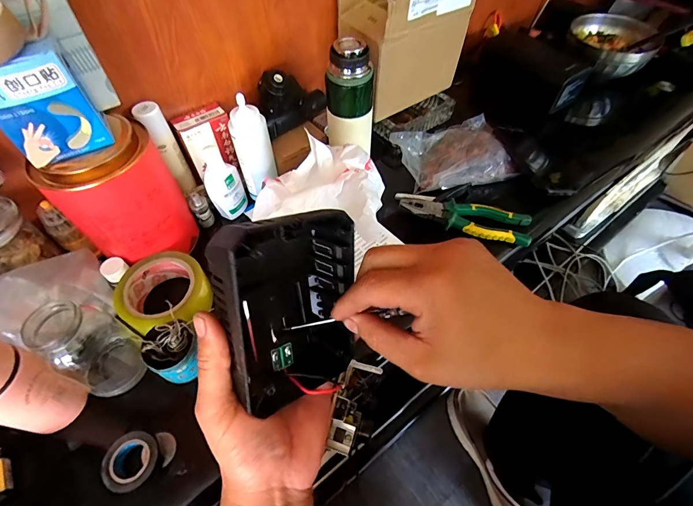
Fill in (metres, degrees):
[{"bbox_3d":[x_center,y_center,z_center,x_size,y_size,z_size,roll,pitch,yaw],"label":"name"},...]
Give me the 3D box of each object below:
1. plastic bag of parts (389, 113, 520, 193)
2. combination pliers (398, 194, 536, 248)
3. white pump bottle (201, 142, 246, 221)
[{"bbox_3d":[0.184,-0.172,0.588,0.212,0.043,0.146,-21,56,-13],"label":"plastic bag of parts"},{"bbox_3d":[0.175,-0.056,0.542,0.200,0.022,0.051,15,56,12],"label":"combination pliers"},{"bbox_3d":[-0.180,-0.101,0.522,0.051,0.112,0.032,-23,57,-14],"label":"white pump bottle"}]

